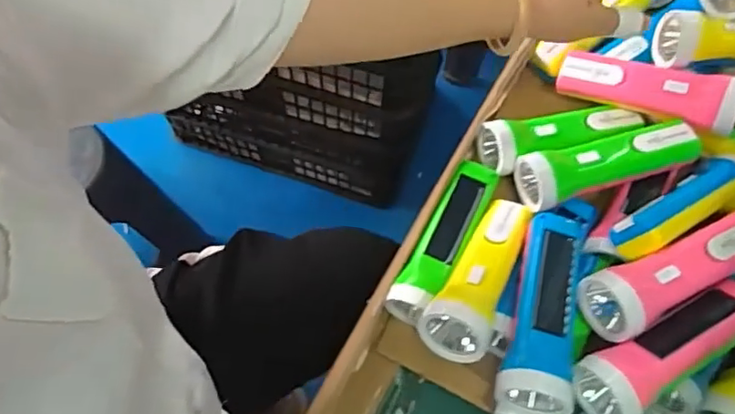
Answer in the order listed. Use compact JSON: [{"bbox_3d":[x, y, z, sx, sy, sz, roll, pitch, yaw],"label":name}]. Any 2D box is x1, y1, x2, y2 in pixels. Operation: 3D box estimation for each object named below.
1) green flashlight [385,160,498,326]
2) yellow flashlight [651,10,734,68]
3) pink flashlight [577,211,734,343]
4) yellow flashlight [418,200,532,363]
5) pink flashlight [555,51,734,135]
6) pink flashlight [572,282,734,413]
[{"bbox_3d":[0.072,0.028,0.522,0.045,0.047,0.161,29,68,10],"label":"green flashlight"},{"bbox_3d":[0.367,-0.153,0.548,0.171,0.051,0.054,7,66,0],"label":"yellow flashlight"},{"bbox_3d":[0.256,0.051,0.459,0.174,0.039,0.055,-22,69,-12],"label":"pink flashlight"},{"bbox_3d":[0.098,0.050,0.484,0.051,0.052,0.163,24,50,13],"label":"yellow flashlight"},{"bbox_3d":[0.270,-0.113,0.555,0.164,0.042,0.048,21,67,28],"label":"pink flashlight"},{"bbox_3d":[0.234,0.105,0.435,0.165,0.043,0.051,-28,70,-14],"label":"pink flashlight"}]

